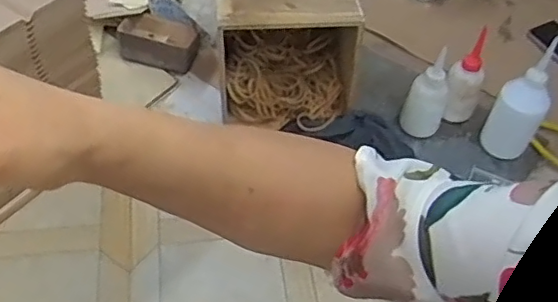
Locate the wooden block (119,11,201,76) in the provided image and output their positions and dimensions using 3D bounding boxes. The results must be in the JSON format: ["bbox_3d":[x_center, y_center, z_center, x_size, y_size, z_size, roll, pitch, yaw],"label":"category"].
[{"bbox_3d":[-0.199,-0.189,1.022,0.143,0.048,0.084,11,51,2],"label":"wooden block"}]

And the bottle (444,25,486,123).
[{"bbox_3d":[0.291,-0.100,0.929,0.057,0.137,0.054,28,54,16],"label":"bottle"}]

